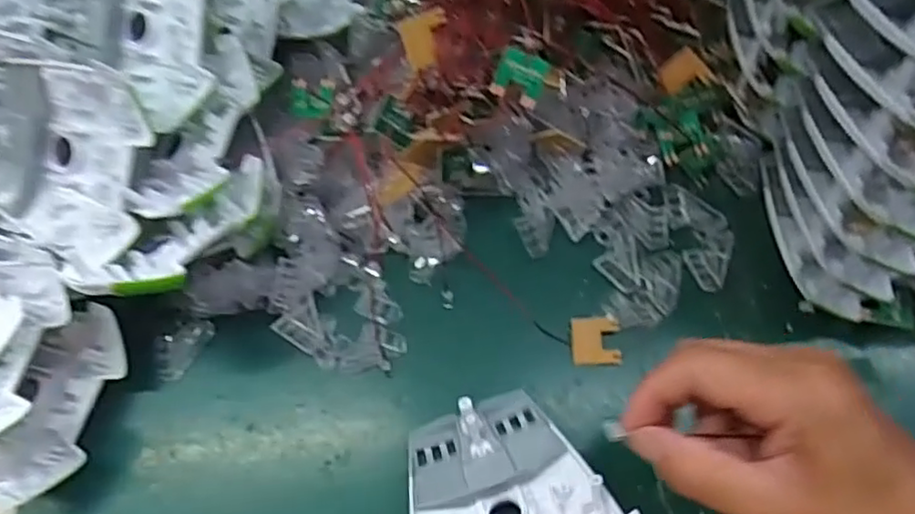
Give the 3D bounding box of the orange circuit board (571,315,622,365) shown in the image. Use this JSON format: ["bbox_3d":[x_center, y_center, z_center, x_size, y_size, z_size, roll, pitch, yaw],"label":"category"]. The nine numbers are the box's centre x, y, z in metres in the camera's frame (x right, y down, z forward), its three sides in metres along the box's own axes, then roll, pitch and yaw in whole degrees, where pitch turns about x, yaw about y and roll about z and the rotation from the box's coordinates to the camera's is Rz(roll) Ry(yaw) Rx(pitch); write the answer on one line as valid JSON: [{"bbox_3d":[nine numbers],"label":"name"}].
[{"bbox_3d":[0.077,0.046,0.365,0.027,0.006,0.026,0,67,1],"label":"orange circuit board"}]

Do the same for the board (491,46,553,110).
[{"bbox_3d":[0.034,-0.096,0.347,0.026,0.004,0.026,27,100,0],"label":"board"}]

